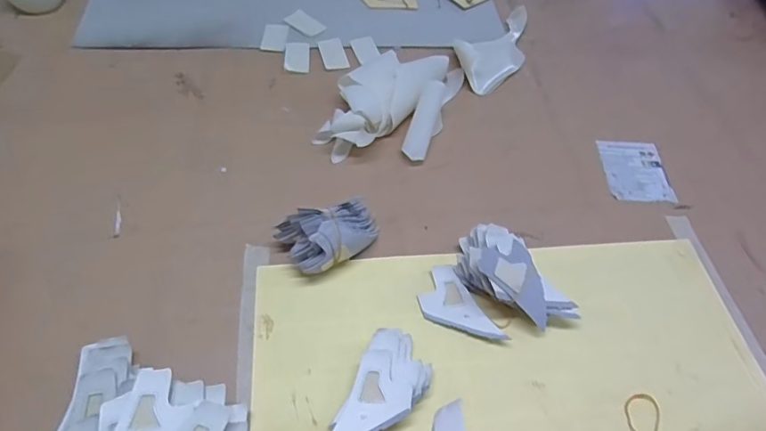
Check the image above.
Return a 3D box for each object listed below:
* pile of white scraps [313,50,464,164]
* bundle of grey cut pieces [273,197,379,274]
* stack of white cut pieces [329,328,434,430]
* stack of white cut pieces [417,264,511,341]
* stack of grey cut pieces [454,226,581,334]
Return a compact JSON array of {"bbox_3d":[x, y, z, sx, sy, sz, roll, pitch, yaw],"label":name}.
[{"bbox_3d":[0.013,-0.136,0.577,0.118,0.043,0.183,21,55,9],"label":"pile of white scraps"},{"bbox_3d":[-0.047,0.015,0.467,0.096,0.048,0.061,-19,59,-18],"label":"bundle of grey cut pieces"},{"bbox_3d":[0.001,0.145,0.398,0.055,0.018,0.108,22,56,10],"label":"stack of white cut pieces"},{"bbox_3d":[0.065,0.087,0.454,0.046,0.009,0.087,-26,61,-21],"label":"stack of white cut pieces"},{"bbox_3d":[0.114,0.058,0.450,0.057,0.051,0.114,-34,64,-25],"label":"stack of grey cut pieces"}]

